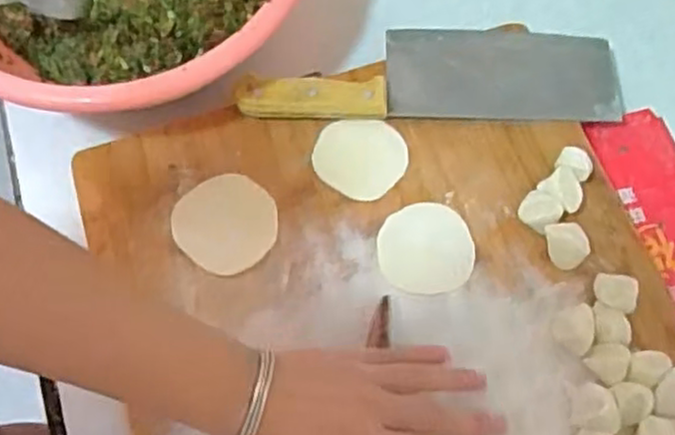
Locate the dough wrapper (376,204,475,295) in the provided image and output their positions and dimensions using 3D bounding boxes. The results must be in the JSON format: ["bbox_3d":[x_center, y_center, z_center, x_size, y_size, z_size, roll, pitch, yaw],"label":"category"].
[{"bbox_3d":[0.061,0.021,0.494,0.064,0.005,0.062,-8,72,5],"label":"dough wrapper"}]

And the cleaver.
[{"bbox_3d":[0.073,-0.108,0.548,0.281,0.027,0.077,2,66,-3],"label":"cleaver"}]

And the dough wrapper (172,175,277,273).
[{"bbox_3d":[-0.079,0.003,0.501,0.071,0.006,0.068,1,66,-3],"label":"dough wrapper"}]

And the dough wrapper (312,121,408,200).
[{"bbox_3d":[0.017,-0.046,0.525,0.065,0.004,0.061,-1,72,2],"label":"dough wrapper"}]

